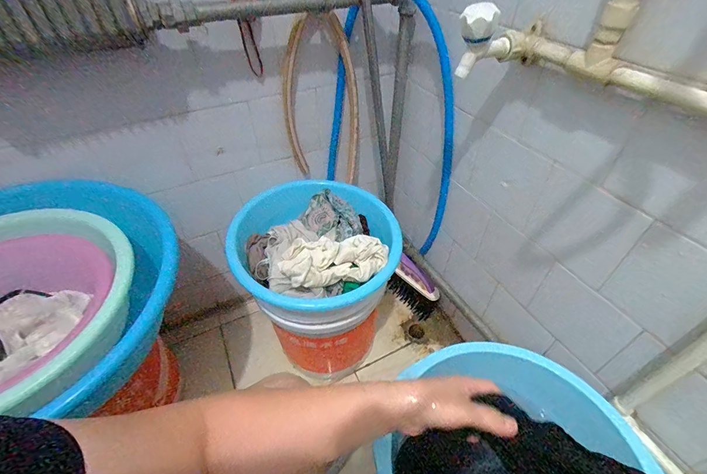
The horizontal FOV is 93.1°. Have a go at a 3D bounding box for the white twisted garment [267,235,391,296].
[{"bbox_3d":[-0.045,0.040,0.623,0.222,0.060,0.104,-10,45,-9],"label":"white twisted garment"}]

